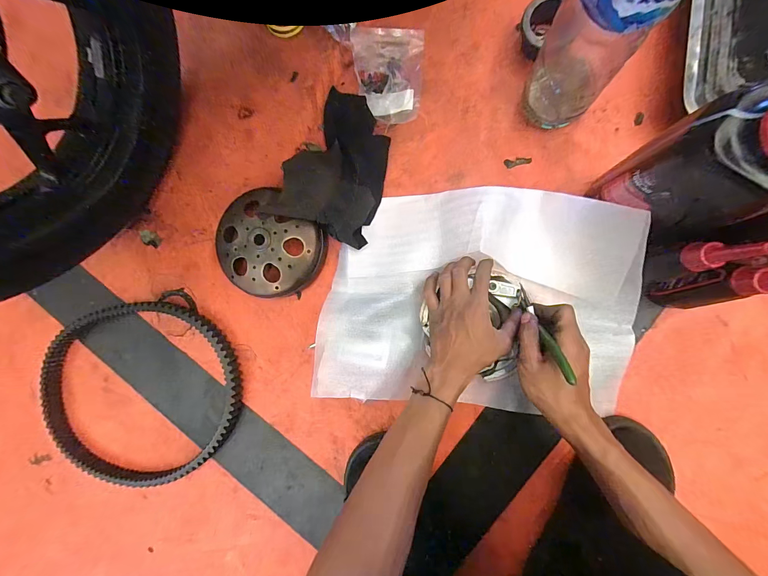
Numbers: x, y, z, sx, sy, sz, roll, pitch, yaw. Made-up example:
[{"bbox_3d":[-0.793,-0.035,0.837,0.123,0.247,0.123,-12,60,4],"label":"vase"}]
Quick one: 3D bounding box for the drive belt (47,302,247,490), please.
[{"bbox_3d":[-0.384,0.165,0.504,0.342,0.027,0.286,-10,88,8],"label":"drive belt"}]

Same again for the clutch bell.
[{"bbox_3d":[-0.162,-0.057,0.464,0.143,0.049,0.139,0,89,9],"label":"clutch bell"}]

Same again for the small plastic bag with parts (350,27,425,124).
[{"bbox_3d":[0.006,-0.297,0.455,0.095,0.024,0.136,0,89,9],"label":"small plastic bag with parts"}]

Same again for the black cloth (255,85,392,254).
[{"bbox_3d":[-0.056,-0.167,0.440,0.120,0.071,0.196,20,92,9],"label":"black cloth"}]

